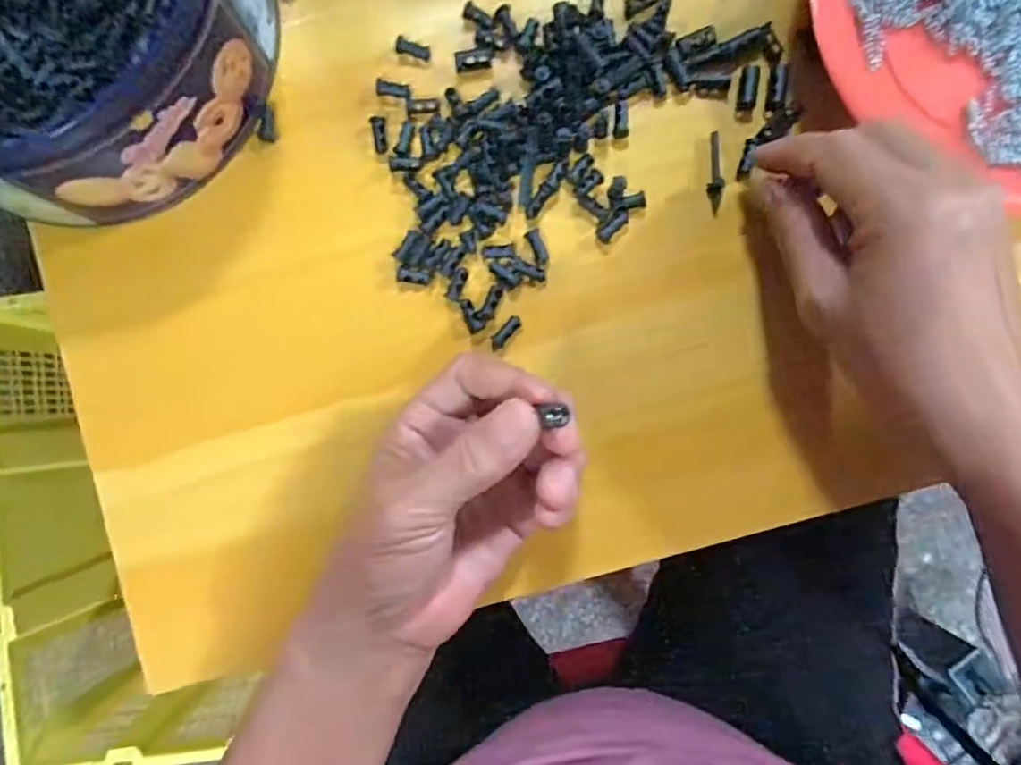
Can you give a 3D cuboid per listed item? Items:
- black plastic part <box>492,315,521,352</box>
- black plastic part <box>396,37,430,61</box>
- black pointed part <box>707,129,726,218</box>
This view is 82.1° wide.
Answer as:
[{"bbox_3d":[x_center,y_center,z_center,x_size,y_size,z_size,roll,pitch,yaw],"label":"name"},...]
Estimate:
[{"bbox_3d":[-0.003,-0.024,0.280,0.006,0.004,0.019,41,92,2],"label":"black plastic part"},{"bbox_3d":[-0.046,-0.161,0.282,0.016,0.004,0.007,15,91,2],"label":"black plastic part"},{"bbox_3d":[0.099,-0.100,0.281,0.007,0.004,0.039,3,91,3],"label":"black pointed part"}]

